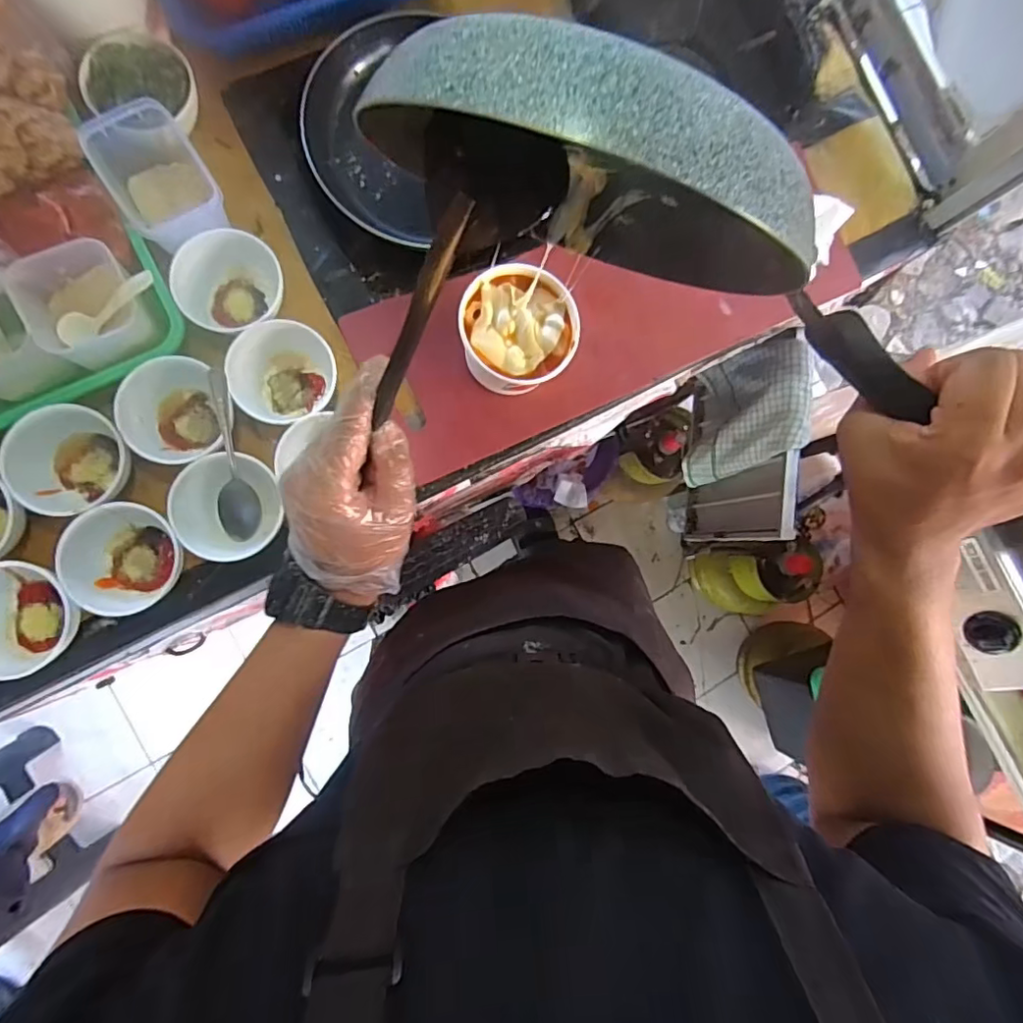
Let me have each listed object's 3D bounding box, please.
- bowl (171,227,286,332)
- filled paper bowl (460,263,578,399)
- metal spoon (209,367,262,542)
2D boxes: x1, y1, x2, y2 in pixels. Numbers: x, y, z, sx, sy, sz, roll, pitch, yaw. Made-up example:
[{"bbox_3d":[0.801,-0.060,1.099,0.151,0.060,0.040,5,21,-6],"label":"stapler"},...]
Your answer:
[{"bbox_3d":[-0.255,-0.205,0.511,0.088,0.047,0.081,0,87,-8],"label":"bowl"},{"bbox_3d":[0.003,-0.168,0.536,0.108,0.074,0.102,0,87,-8],"label":"filled paper bowl"},{"bbox_3d":[-0.247,-0.046,0.486,0.035,0.022,0.152,-1,120,-8],"label":"metal spoon"}]

